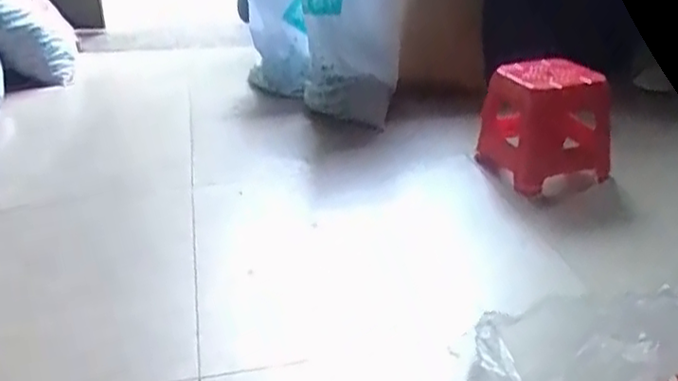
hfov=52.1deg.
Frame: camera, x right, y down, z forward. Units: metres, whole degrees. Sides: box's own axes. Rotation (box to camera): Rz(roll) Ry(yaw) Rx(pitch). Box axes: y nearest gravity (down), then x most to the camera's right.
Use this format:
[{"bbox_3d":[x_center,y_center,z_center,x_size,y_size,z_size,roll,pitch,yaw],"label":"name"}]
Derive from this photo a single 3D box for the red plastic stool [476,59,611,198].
[{"bbox_3d":[0.553,-0.171,1.847,0.258,0.286,0.253,-12,29,-18],"label":"red plastic stool"}]

